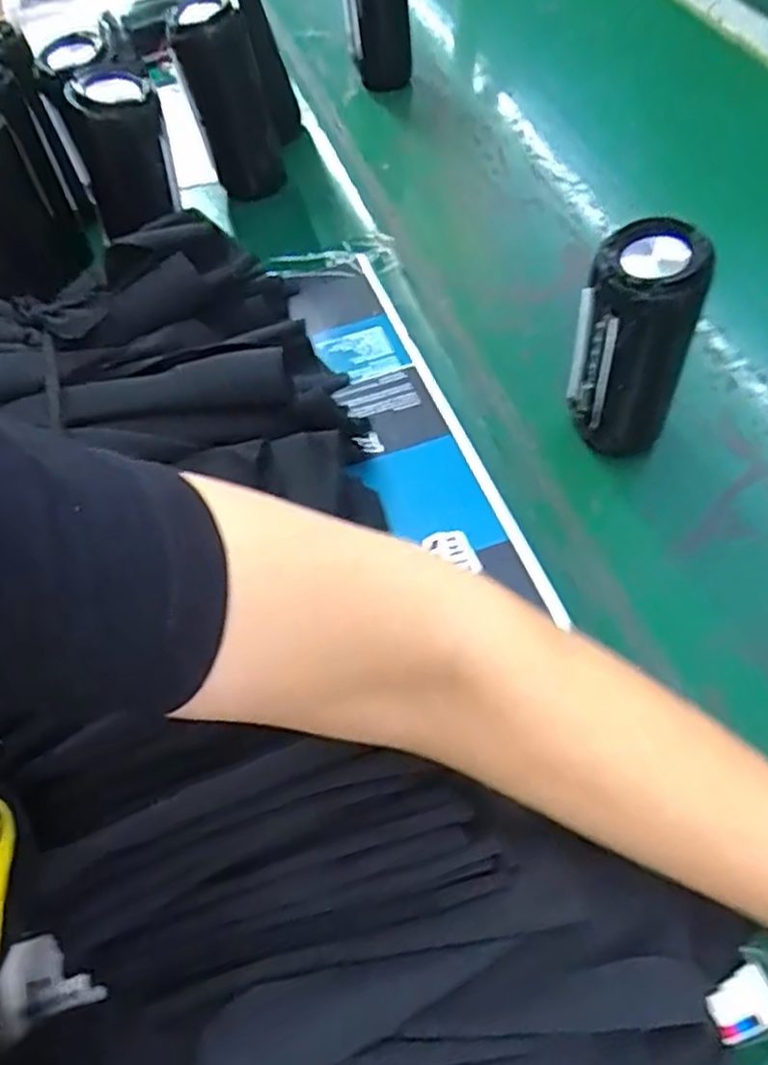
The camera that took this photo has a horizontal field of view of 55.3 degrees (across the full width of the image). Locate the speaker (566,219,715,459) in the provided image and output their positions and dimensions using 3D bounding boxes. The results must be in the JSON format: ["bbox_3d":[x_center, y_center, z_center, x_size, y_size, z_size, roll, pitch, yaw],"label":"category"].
[{"bbox_3d":[0.148,-0.109,0.443,0.050,0.147,0.050,-1,57,2],"label":"speaker"}]

